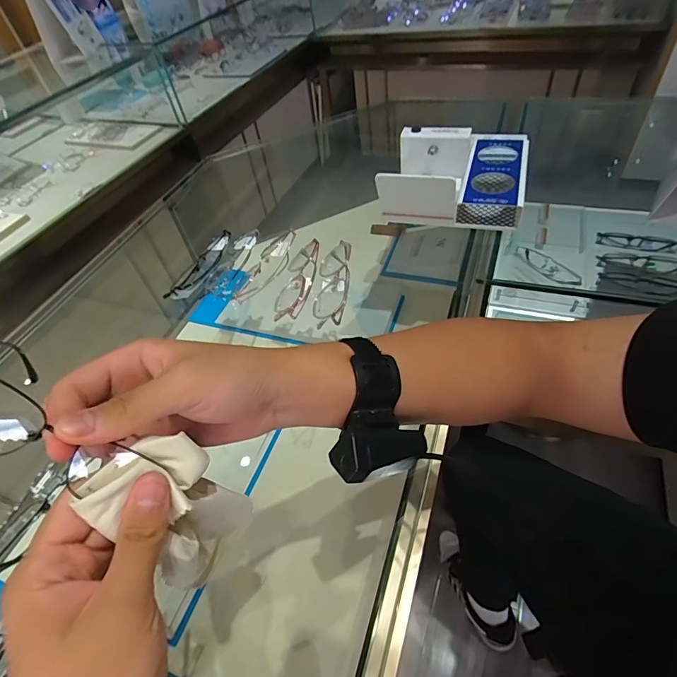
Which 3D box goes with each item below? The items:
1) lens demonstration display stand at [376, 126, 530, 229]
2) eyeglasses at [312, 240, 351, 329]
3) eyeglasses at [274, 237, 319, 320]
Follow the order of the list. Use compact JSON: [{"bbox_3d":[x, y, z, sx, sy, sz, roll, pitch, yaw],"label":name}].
[{"bbox_3d":[0.174,-0.246,0.587,0.178,0.066,0.191,13,53,16],"label":"lens demonstration display stand"},{"bbox_3d":[-0.007,-0.072,0.509,0.040,0.027,0.121,1,51,7],"label":"eyeglasses"},{"bbox_3d":[-0.053,-0.073,0.518,0.036,0.029,0.133,4,51,9],"label":"eyeglasses"}]

